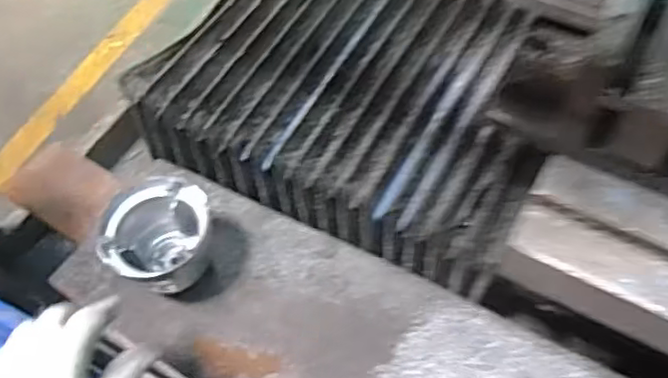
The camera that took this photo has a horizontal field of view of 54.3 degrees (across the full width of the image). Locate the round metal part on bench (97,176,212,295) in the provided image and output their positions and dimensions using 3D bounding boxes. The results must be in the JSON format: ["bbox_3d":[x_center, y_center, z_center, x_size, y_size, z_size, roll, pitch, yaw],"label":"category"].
[{"bbox_3d":[-0.153,0.045,0.581,0.094,0.089,0.076,-22,59,-10],"label":"round metal part on bench"}]

